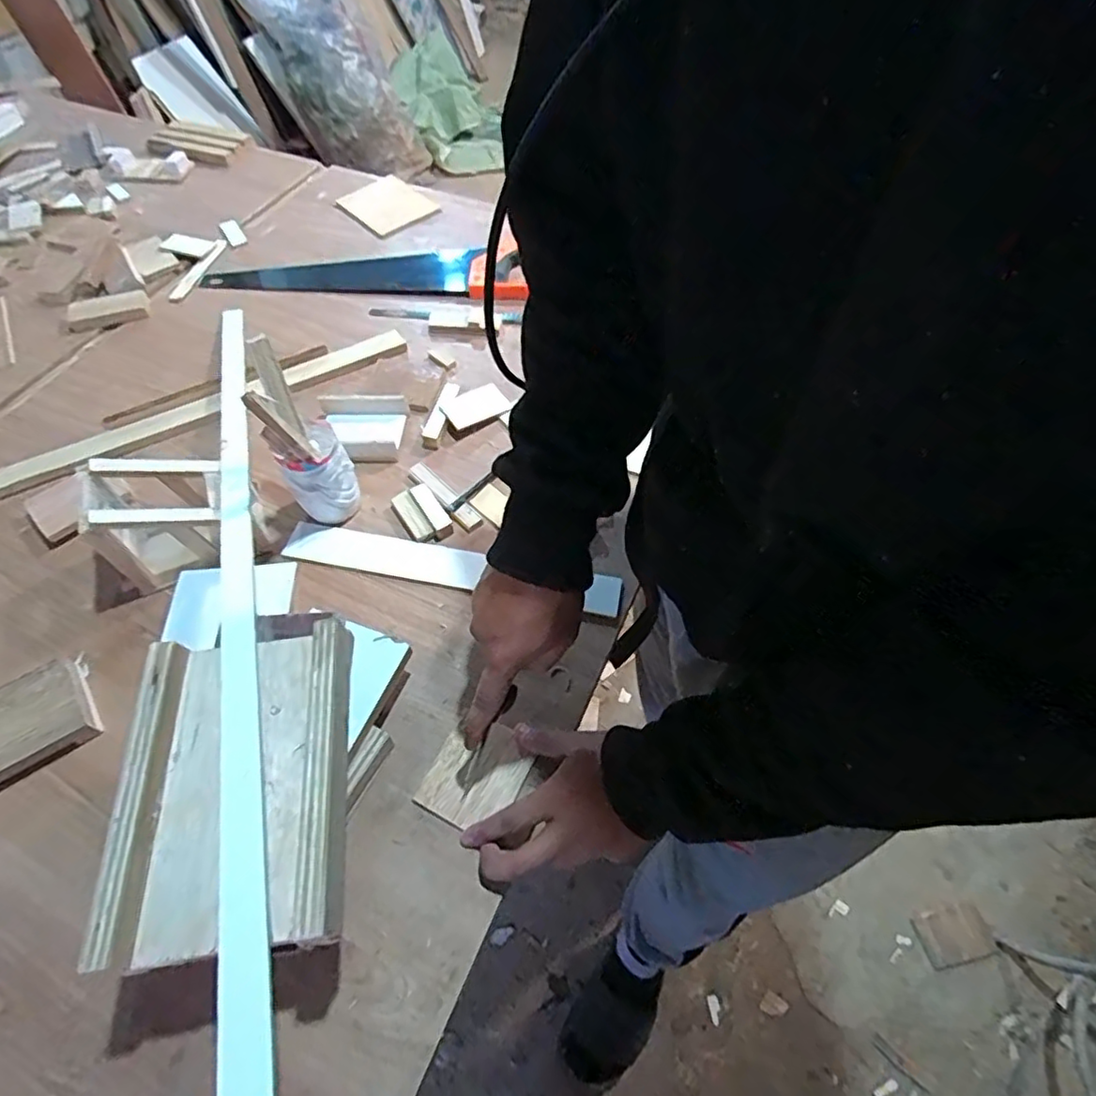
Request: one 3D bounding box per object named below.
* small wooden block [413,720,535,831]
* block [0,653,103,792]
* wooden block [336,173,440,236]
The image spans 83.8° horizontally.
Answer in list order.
[{"bbox_3d":[-0.059,0.184,0.500,0.073,0.004,0.082,25,61,16],"label":"small wooden block"},{"bbox_3d":[-0.447,0.152,0.514,0.121,0.027,0.075,-36,63,-20],"label":"block"},{"bbox_3d":[-0.262,-0.557,0.982,0.108,0.011,0.129,-39,64,-21],"label":"wooden block"}]

